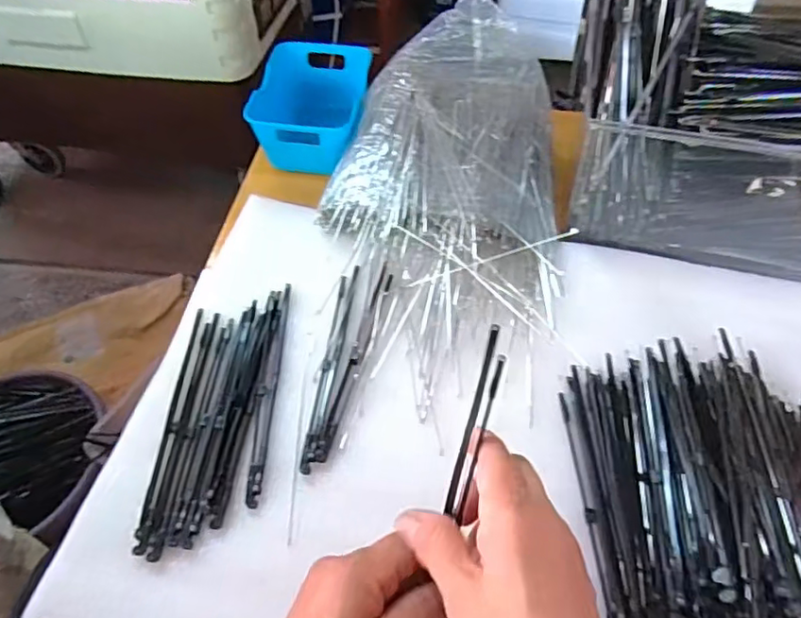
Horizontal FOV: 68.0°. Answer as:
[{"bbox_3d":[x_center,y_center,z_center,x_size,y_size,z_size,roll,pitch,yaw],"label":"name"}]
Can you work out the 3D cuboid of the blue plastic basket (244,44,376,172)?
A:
[{"bbox_3d":[-0.089,-0.211,0.624,0.102,0.066,0.148,4,53,3],"label":"blue plastic basket"}]

